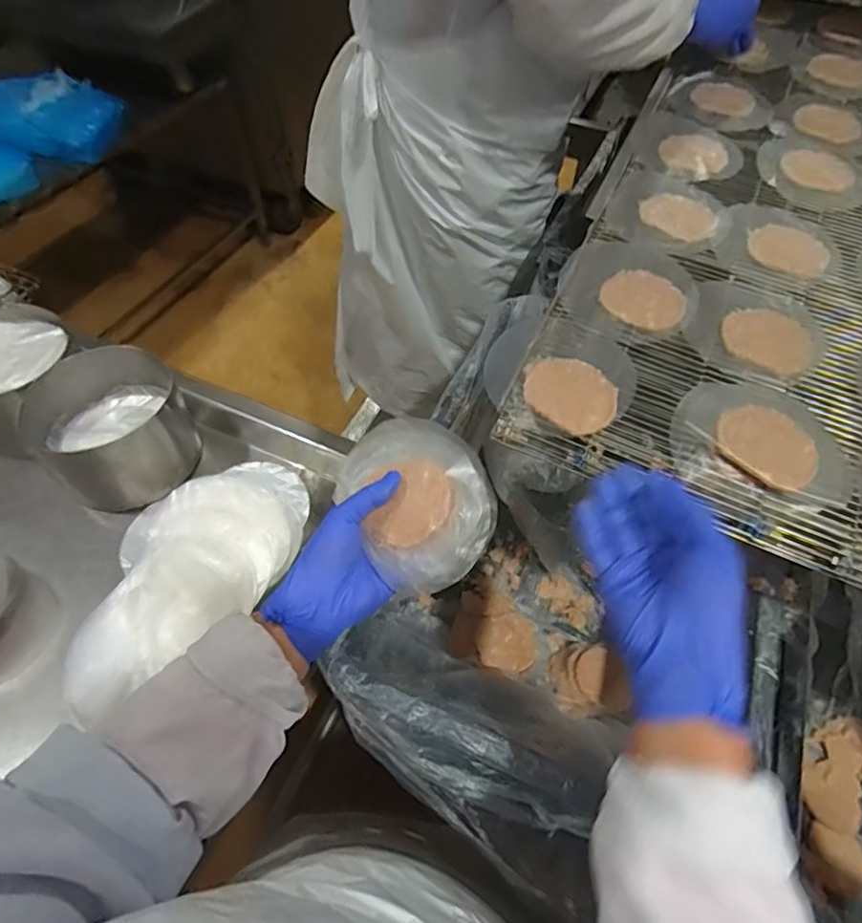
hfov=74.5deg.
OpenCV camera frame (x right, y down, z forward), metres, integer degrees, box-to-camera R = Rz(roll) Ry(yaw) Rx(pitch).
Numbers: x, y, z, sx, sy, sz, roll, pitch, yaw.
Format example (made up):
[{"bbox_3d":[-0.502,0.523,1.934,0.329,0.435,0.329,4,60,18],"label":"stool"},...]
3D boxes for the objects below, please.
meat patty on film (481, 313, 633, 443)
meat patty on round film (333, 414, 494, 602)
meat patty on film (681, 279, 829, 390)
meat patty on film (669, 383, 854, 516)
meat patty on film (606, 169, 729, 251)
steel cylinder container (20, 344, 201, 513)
[{"bbox_3d":[0.106,-0.073,0.471,0.116,0.014,0.116,1,55,-1],"label":"meat patty on film"},{"bbox_3d":[-0.010,0.021,0.447,0.109,0.017,0.136,-41,68,-5],"label":"meat patty on round film"},{"bbox_3d":[0.283,-0.113,0.493,0.107,0.010,0.117,24,58,14],"label":"meat patty on film"},{"bbox_3d":[0.248,-0.017,0.429,0.120,0.010,0.108,4,55,1],"label":"meat patty on film"},{"bbox_3d":[0.241,-0.255,0.573,0.115,0.007,0.106,27,58,16],"label":"meat patty on film"},{"bbox_3d":[-0.343,-0.035,0.618,0.149,0.098,0.152,1,55,-1],"label":"steel cylinder container"}]

